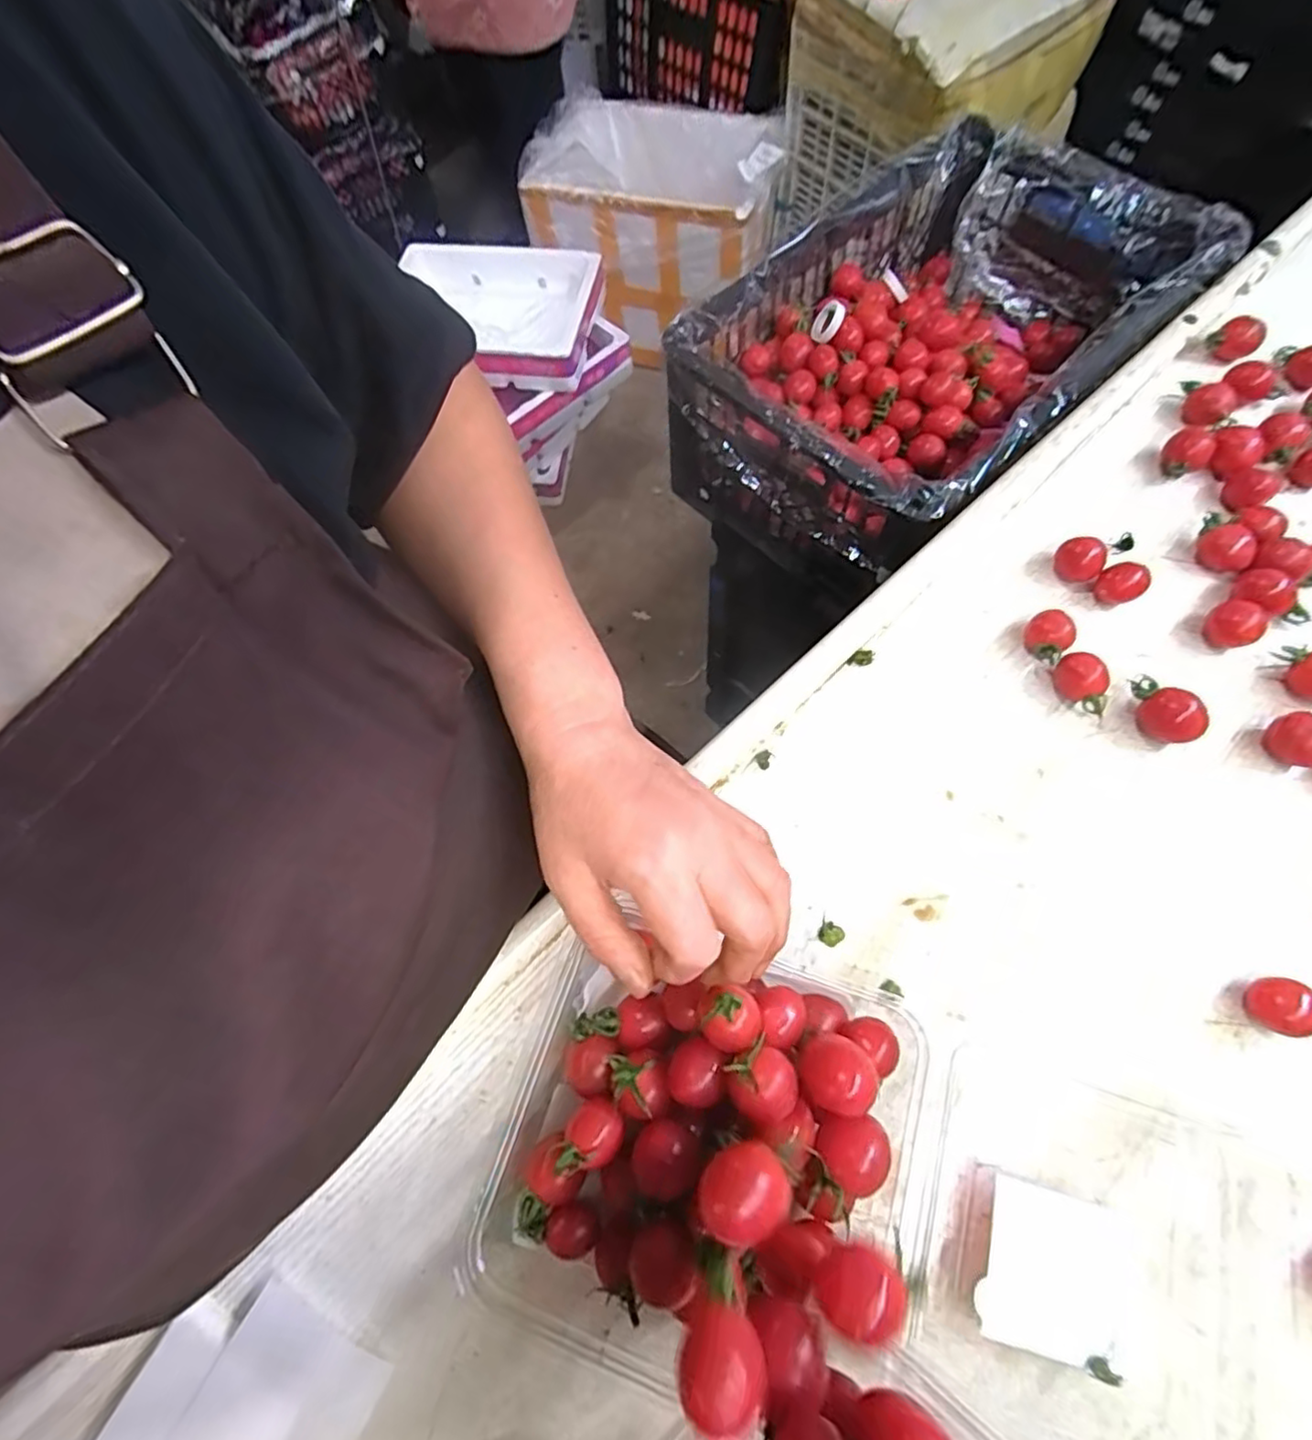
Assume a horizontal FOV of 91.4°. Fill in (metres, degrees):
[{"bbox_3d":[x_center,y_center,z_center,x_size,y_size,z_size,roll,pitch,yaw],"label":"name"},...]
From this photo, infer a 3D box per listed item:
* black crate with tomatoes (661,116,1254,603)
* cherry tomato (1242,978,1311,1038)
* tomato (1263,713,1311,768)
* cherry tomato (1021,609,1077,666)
[{"bbox_3d":[0.268,-0.351,0.626,0.436,0.170,0.303,-43,71,-14],"label":"black crate with tomatoes"},{"bbox_3d":[0.318,0.144,0.321,0.032,0.023,0.026,2,68,3],"label":"cherry tomato"},{"bbox_3d":[0.372,0.013,0.372,0.023,0.026,0.030,-21,69,-6],"label":"tomato"},{"bbox_3d":[0.248,-0.052,0.406,0.022,0.028,0.029,-34,71,-11],"label":"cherry tomato"}]

